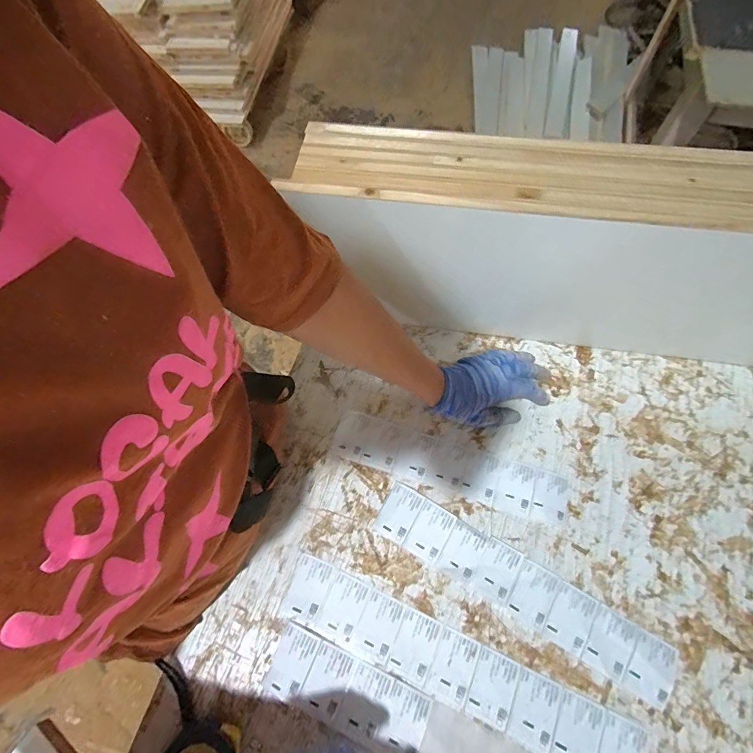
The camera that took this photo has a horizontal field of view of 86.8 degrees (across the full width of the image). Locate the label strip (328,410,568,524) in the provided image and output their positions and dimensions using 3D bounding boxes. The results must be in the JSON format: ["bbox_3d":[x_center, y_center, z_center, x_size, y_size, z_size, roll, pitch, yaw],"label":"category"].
[{"bbox_3d":[0.082,0.105,0.473,0.271,0.005,0.056,17,70,9],"label":"label strip"}]

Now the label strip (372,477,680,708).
[{"bbox_3d":[0.146,0.220,0.421,0.317,0.004,0.059,29,73,13],"label":"label strip"}]

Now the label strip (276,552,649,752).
[{"bbox_3d":[0.073,0.287,0.394,0.360,0.004,0.060,22,68,11],"label":"label strip"}]

